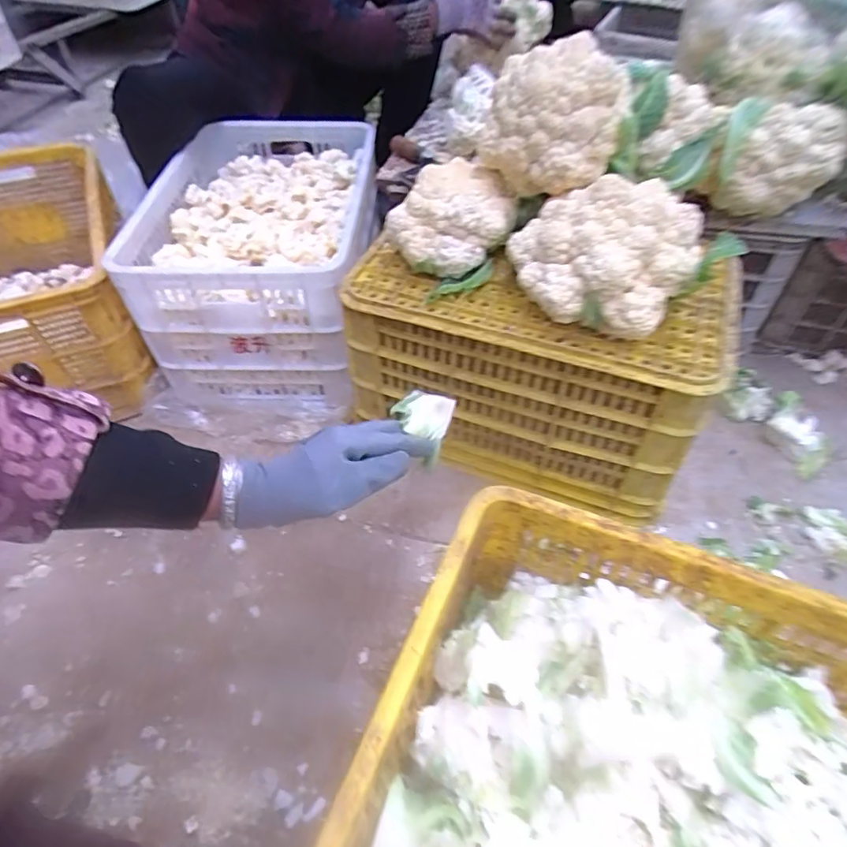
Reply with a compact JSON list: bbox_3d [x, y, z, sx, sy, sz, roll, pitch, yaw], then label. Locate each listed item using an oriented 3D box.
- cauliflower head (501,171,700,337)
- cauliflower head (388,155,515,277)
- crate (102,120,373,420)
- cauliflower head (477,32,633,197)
[{"bbox_3d":[0.213,-0.198,0.666,0.201,0.151,0.152,20,55,18],"label":"cauliflower head"},{"bbox_3d":[0.036,-0.280,0.763,0.159,0.105,0.150,-1,51,2],"label":"cauliflower head"},{"bbox_3d":[-0.292,-0.322,1.039,0.360,0.269,0.559,0,52,0],"label":"crate"},{"bbox_3d":[0.157,-0.382,0.685,0.172,0.131,0.146,8,52,9],"label":"cauliflower head"}]

